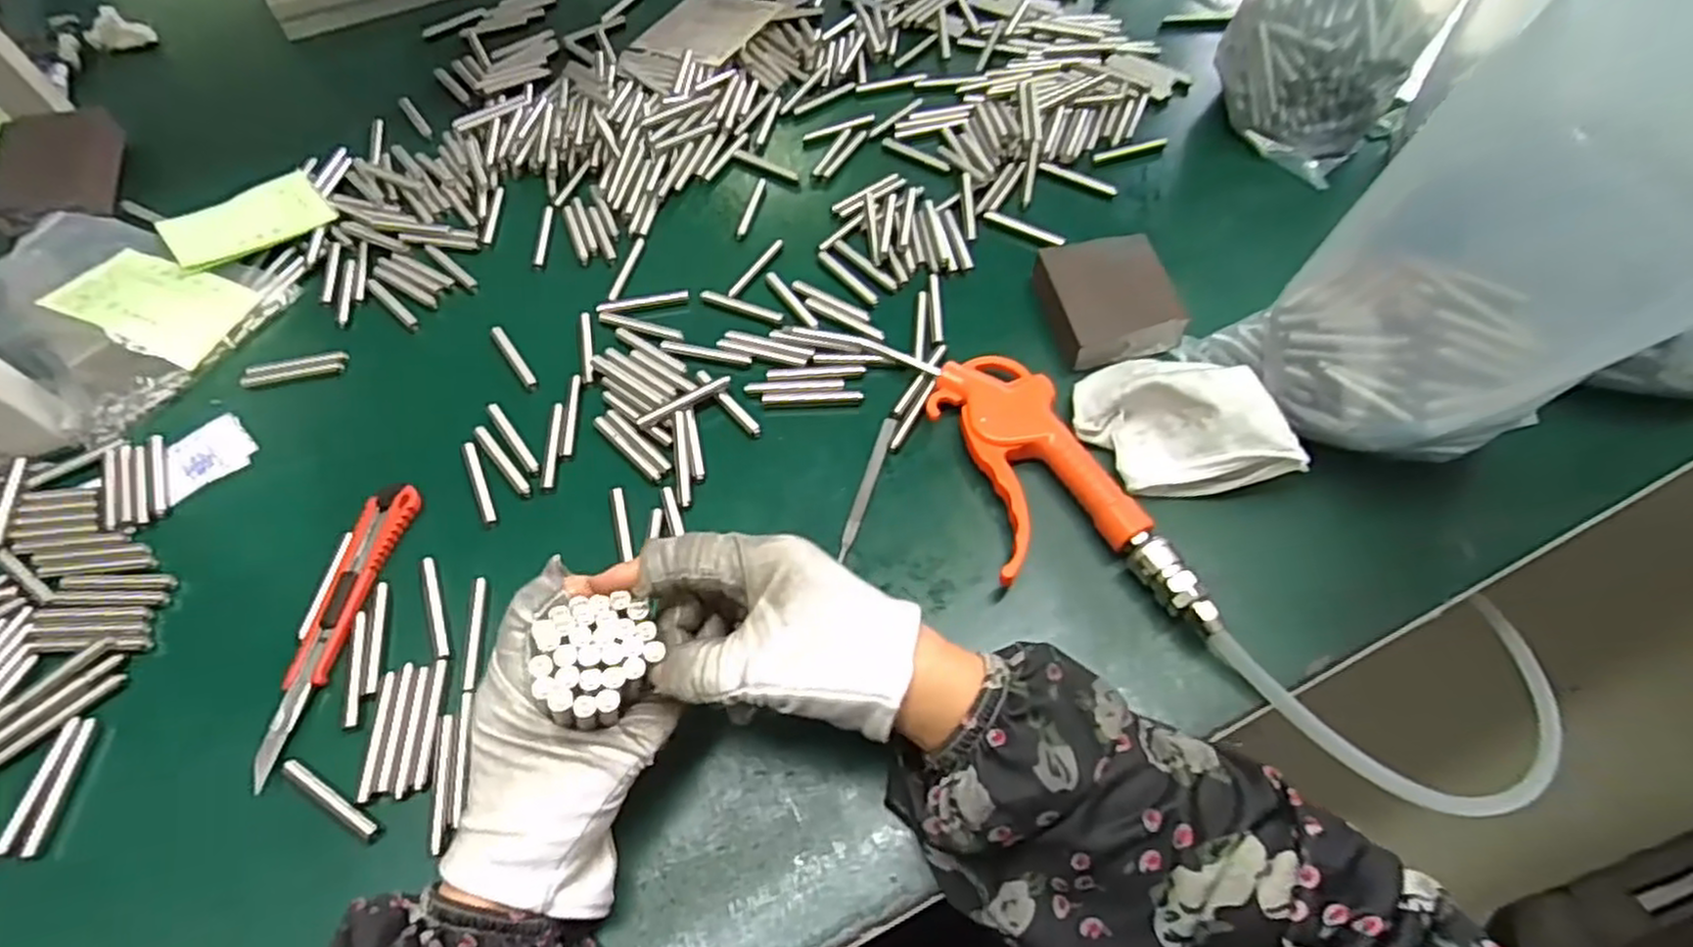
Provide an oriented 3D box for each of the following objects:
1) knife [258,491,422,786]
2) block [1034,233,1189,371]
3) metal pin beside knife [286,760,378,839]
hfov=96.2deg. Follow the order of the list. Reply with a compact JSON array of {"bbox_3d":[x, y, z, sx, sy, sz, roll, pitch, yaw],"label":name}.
[{"bbox_3d":[-0.257,0.072,0.377,0.026,0.008,0.150,8,59,8],"label":"knife"},{"bbox_3d":[0.157,-0.105,0.457,0.071,0.021,0.081,-10,58,-3],"label":"block"},{"bbox_3d":[-0.229,0.142,0.334,0.057,0.004,0.007,24,63,17],"label":"metal pin beside knife"}]

